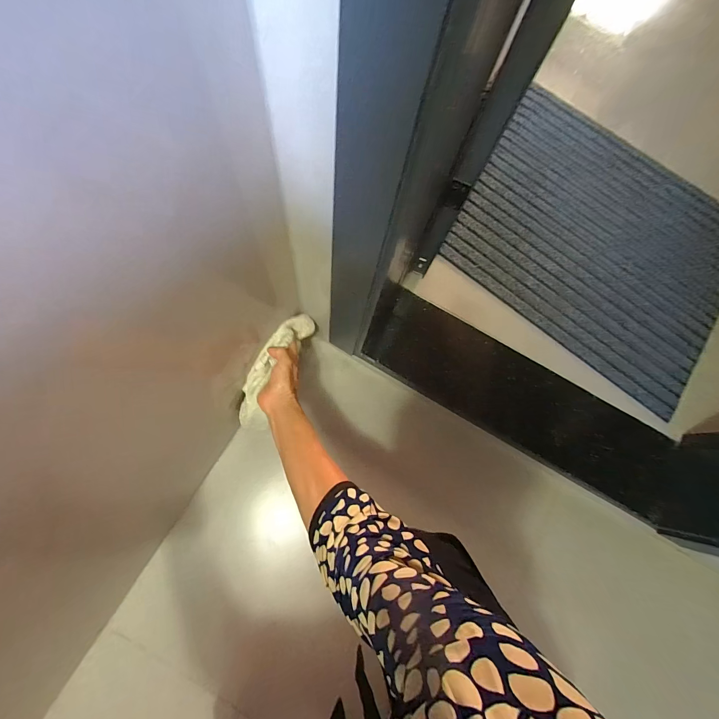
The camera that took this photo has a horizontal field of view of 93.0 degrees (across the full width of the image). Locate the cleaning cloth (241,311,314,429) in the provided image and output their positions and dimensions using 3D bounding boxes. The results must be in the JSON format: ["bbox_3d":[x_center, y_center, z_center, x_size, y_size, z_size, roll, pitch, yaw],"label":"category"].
[{"bbox_3d":[-0.137,0.008,0.561,0.050,0.069,0.212,24,72,6],"label":"cleaning cloth"}]

